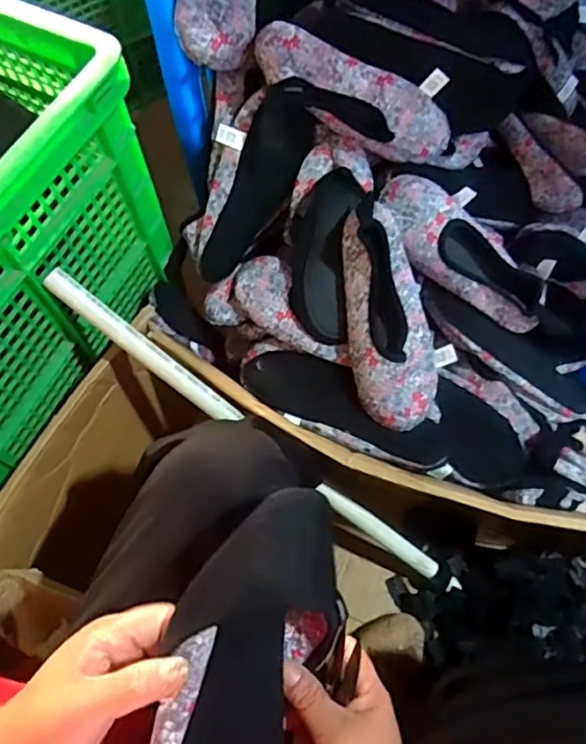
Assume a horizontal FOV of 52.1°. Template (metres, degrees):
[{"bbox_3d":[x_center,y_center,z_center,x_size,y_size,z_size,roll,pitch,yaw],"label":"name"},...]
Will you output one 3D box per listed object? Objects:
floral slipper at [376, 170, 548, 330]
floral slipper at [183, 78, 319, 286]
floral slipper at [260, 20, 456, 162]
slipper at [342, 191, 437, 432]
[{"bbox_3d":[0.219,-0.148,0.732,0.256,0.061,0.103,38,71,-15],"label":"floral slipper"},{"bbox_3d":[-0.053,-0.245,0.766,0.082,0.266,0.105,43,33,18],"label":"floral slipper"},{"bbox_3d":[0.074,-0.318,0.708,0.260,0.077,0.060,18,64,-25],"label":"floral slipper"},{"bbox_3d":[0.107,-0.064,0.683,0.092,0.057,0.263,-11,95,-2],"label":"slipper"}]

